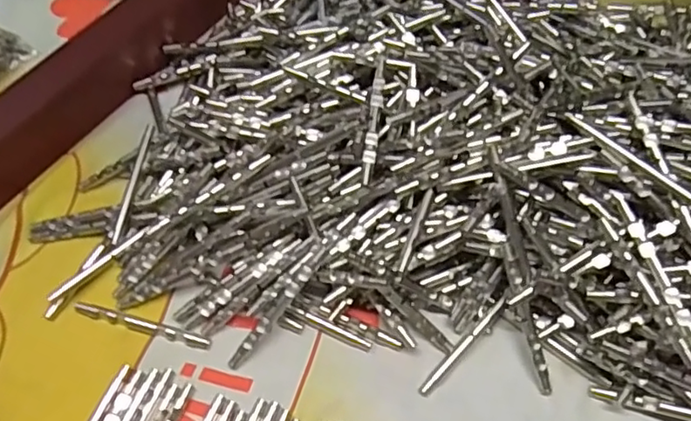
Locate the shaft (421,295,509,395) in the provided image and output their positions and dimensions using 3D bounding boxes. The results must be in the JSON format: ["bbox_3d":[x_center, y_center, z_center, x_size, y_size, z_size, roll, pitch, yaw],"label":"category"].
[{"bbox_3d":[0.055,0.061,0.278,0.005,0.006,0.059,41,69,20],"label":"shaft"}]

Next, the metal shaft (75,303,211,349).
[{"bbox_3d":[-0.097,0.055,0.289,0.068,0.005,0.006,15,62,8],"label":"metal shaft"}]

